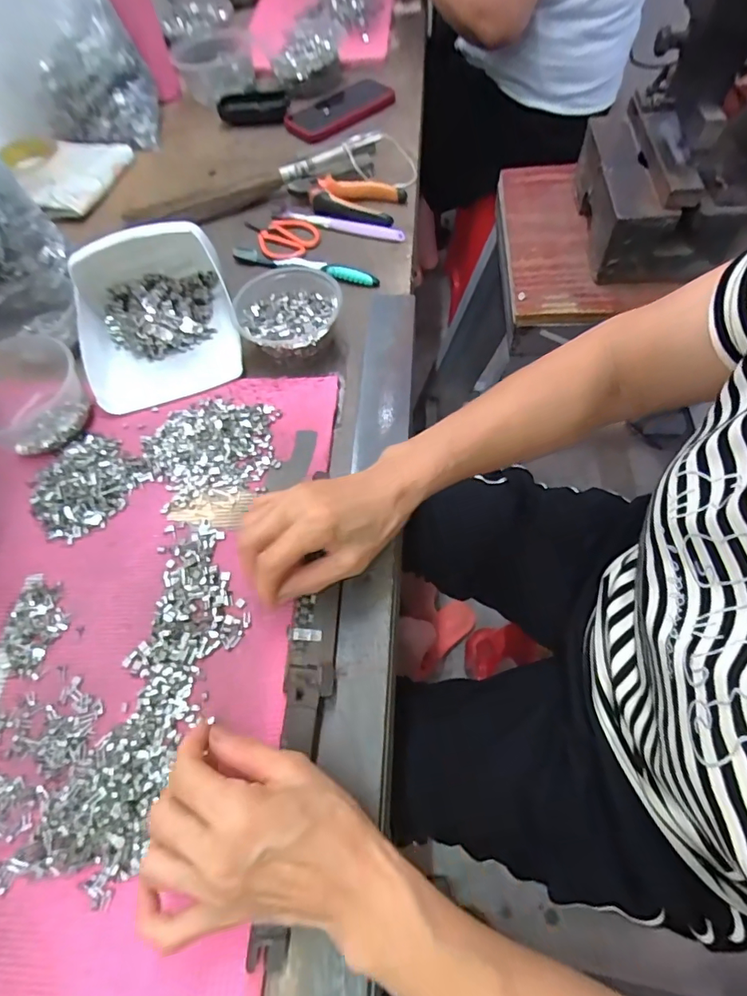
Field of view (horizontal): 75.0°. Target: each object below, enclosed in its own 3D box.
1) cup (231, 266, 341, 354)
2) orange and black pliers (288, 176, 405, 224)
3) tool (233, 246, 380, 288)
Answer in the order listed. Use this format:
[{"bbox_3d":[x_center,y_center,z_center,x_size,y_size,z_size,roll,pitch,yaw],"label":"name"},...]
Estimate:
[{"bbox_3d":[-0.087,-0.188,0.493,0.103,0.048,0.108,-1,62,2],"label":"cup"},{"bbox_3d":[-0.038,-0.378,0.616,0.149,0.014,0.078,16,64,11],"label":"orange and black pliers"},{"bbox_3d":[-0.083,-0.271,0.565,0.184,0.015,0.018,19,65,12],"label":"tool"}]

